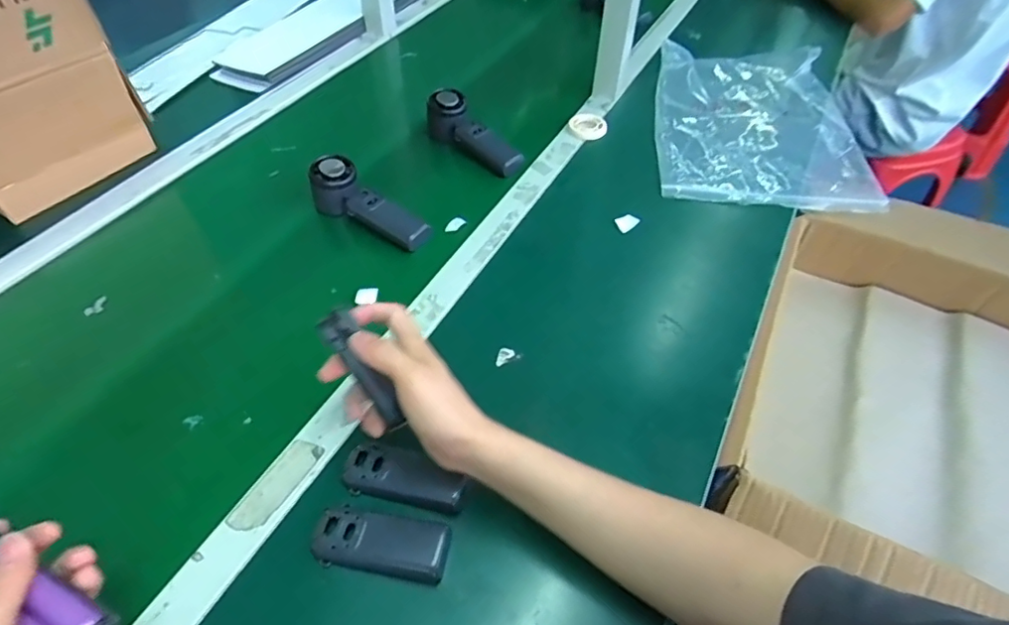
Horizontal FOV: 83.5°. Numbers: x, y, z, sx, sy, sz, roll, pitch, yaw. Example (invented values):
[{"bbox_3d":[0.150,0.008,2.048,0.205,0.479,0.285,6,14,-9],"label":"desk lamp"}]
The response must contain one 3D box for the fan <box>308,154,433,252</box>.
[{"bbox_3d":[-0.156,-0.131,0.679,0.162,0.060,0.056,26,54,19],"label":"fan"}]

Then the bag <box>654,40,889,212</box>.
[{"bbox_3d":[0.379,-0.310,0.870,0.296,0.052,0.410,5,50,2],"label":"bag"}]

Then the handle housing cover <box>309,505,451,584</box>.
[{"bbox_3d":[-0.097,0.183,0.446,0.104,0.021,0.042,7,50,4],"label":"handle housing cover"}]

